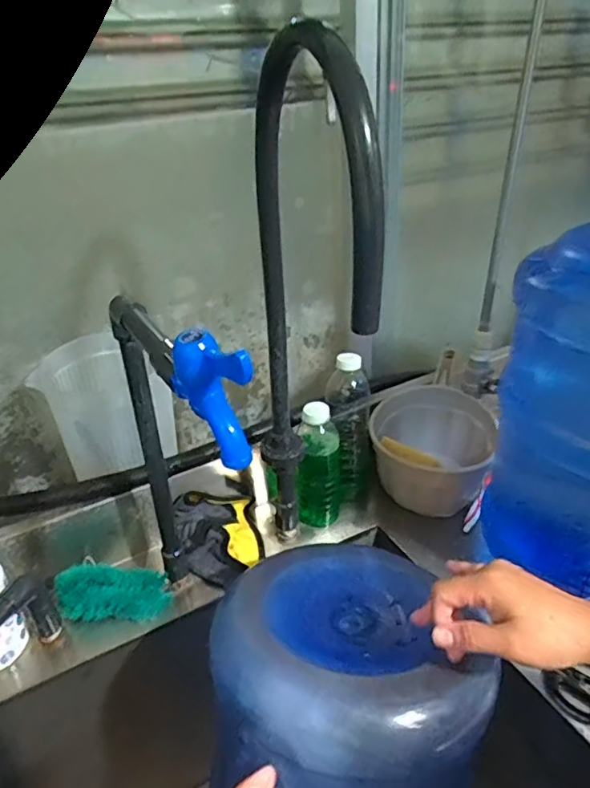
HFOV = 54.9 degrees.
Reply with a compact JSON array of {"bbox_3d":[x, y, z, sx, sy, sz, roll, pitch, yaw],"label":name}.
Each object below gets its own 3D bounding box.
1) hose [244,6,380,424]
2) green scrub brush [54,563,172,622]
[{"bbox_3d":[0.009,-0.093,0.486,0.019,0.365,0.234,-15,32,-18],"label":"hose"},{"bbox_3d":[-0.207,0.224,0.646,0.124,0.033,0.056,9,28,-11],"label":"green scrub brush"}]

